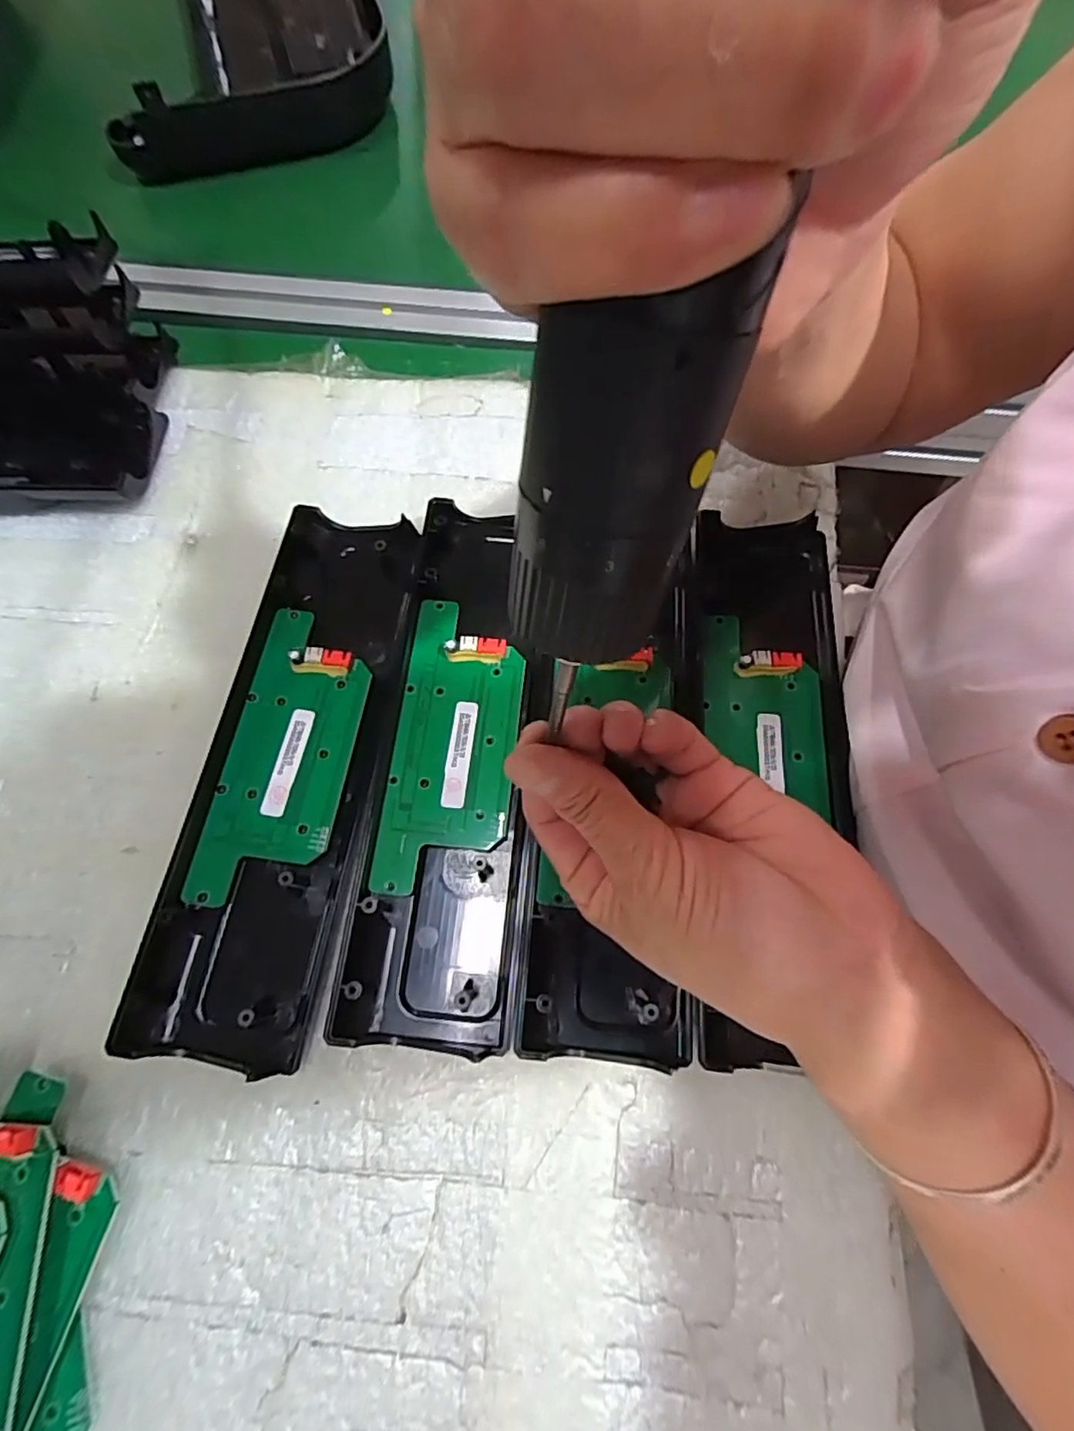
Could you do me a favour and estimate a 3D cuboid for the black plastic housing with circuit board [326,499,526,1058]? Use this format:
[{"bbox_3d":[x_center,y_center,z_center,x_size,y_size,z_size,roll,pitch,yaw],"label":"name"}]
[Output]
[{"bbox_3d":[-0.038,0.013,0.268,0.064,0.017,0.241,4,70,2],"label":"black plastic housing with circuit board"}]

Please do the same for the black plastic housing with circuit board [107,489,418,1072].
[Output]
[{"bbox_3d":[-0.112,0.015,0.264,0.065,0.020,0.246,7,70,3],"label":"black plastic housing with circuit board"}]

